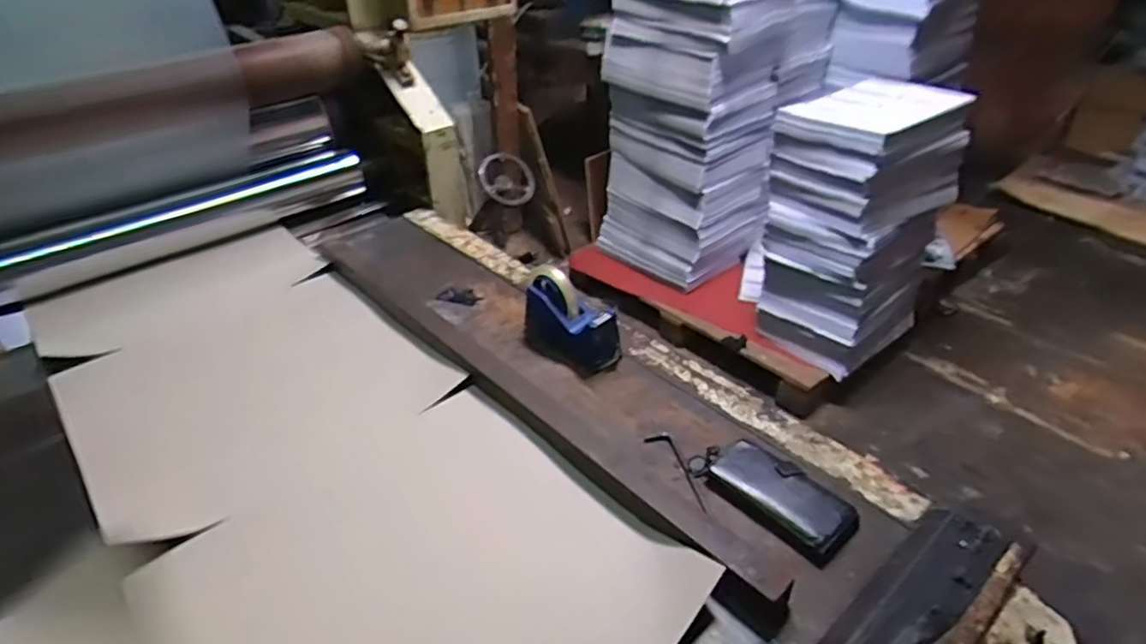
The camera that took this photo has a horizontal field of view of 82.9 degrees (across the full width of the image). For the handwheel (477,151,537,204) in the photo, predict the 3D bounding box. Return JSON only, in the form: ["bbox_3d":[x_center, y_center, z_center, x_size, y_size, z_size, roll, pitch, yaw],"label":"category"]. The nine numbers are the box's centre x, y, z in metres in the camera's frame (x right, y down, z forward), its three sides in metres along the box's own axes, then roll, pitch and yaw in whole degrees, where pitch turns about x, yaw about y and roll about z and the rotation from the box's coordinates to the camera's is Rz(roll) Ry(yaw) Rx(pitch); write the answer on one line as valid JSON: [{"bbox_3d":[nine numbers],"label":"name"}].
[{"bbox_3d":[-0.141,-0.306,1.394,0.128,0.042,0.122,5,74,-16],"label":"handwheel"}]

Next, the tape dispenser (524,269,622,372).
[{"bbox_3d":[-0.009,-0.003,0.954,0.163,0.106,0.065,21,41,28],"label":"tape dispenser"}]

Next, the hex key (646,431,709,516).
[{"bbox_3d":[0.133,0.177,0.783,0.029,0.004,0.126,-27,43,-14],"label":"hex key"}]

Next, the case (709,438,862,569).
[{"bbox_3d":[0.235,0.192,0.732,0.079,0.025,0.156,-27,43,-32],"label":"case"}]

